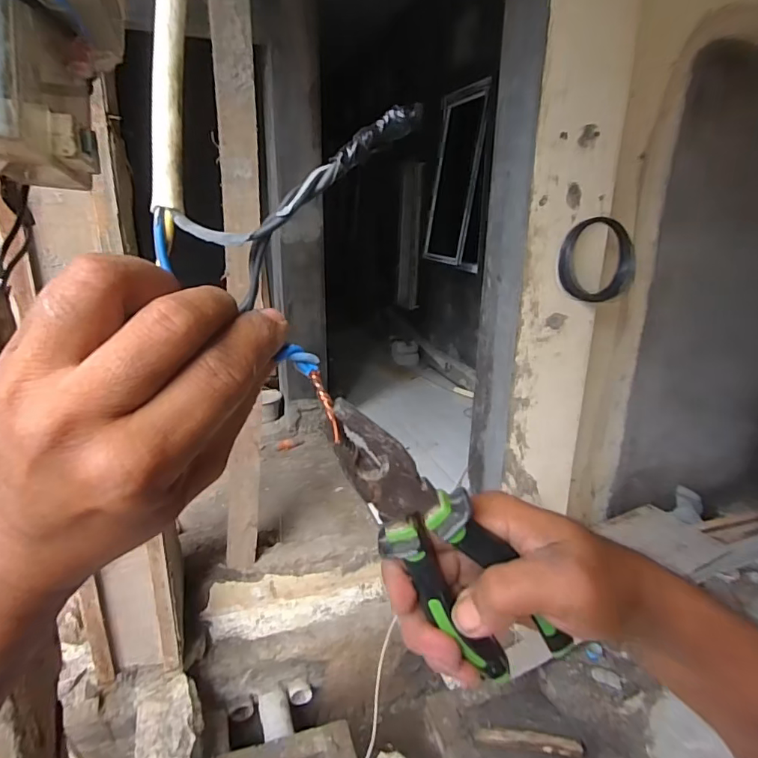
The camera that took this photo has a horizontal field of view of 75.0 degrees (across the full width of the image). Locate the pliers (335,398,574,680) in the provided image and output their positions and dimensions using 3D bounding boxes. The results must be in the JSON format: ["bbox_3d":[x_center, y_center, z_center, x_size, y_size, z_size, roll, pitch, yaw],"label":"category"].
[{"bbox_3d":[0.031,0.075,0.238,0.047,0.166,0.027,-30,17,9],"label":"pliers"}]

